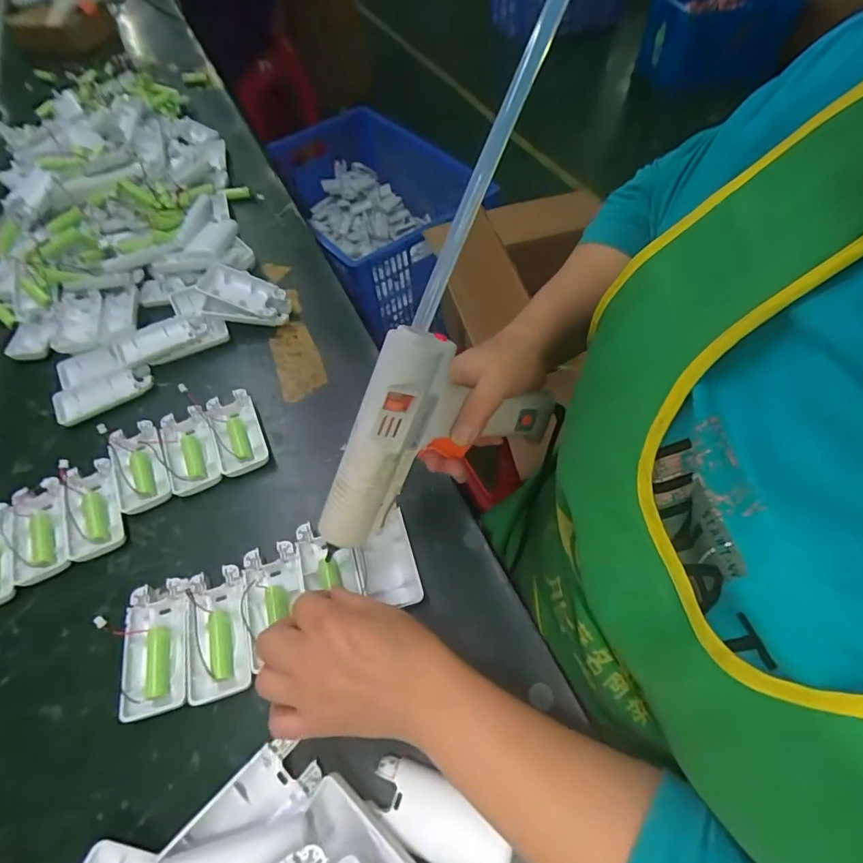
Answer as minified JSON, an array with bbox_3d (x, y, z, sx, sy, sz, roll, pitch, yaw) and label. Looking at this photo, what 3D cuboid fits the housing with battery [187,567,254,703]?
[{"bbox_3d":[-0.165,0.153,0.363,0.042,0.016,0.094,-15,57,-9],"label":"housing with battery"}]

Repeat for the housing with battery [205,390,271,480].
[{"bbox_3d":[-0.192,0.000,0.465,0.044,0.019,0.095,-22,58,-13],"label":"housing with battery"}]

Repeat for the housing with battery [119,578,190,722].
[{"bbox_3d":[-0.209,0.164,0.361,0.049,0.016,0.094,-14,57,-8],"label":"housing with battery"}]

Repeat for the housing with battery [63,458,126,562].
[{"bbox_3d":[-0.308,0.069,0.427,0.043,0.015,0.097,-25,59,-15],"label":"housing with battery"}]

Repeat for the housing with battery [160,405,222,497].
[{"bbox_3d":[-0.234,0.016,0.455,0.045,0.015,0.094,-23,58,-14],"label":"housing with battery"}]

